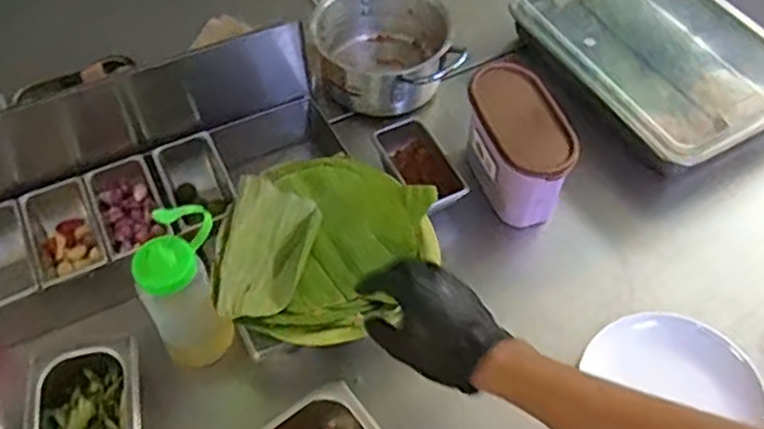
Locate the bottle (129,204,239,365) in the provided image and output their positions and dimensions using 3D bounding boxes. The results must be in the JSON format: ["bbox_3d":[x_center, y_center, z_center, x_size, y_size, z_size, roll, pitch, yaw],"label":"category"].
[{"bbox_3d":[-0.201,0.079,0.718,0.087,0.211,0.061,-23,57,-16],"label":"bottle"}]

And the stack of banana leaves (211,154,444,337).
[{"bbox_3d":[-0.063,0.029,0.763,0.213,0.035,0.226,5,54,4],"label":"stack of banana leaves"}]

